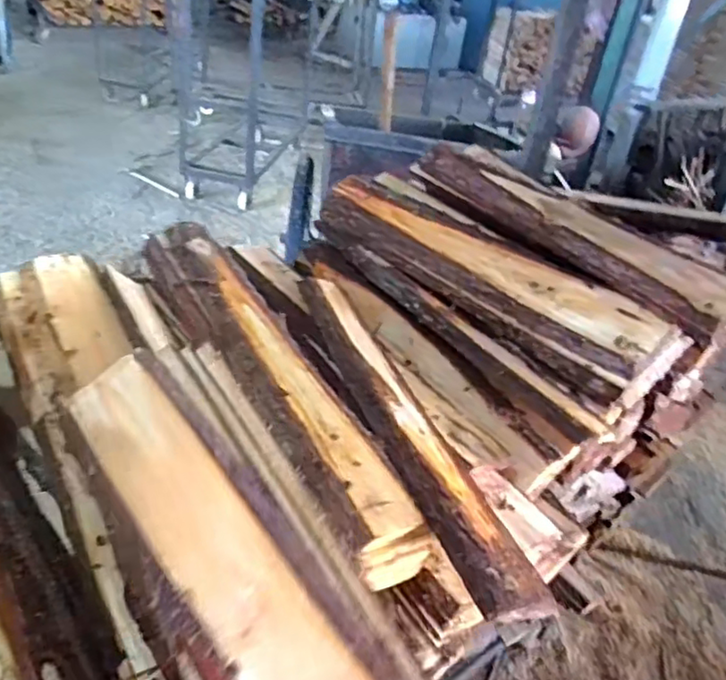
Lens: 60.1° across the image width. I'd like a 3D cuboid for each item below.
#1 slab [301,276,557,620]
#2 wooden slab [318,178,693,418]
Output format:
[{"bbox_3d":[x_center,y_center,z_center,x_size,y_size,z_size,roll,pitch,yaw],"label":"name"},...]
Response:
[{"bbox_3d":[0.032,0.058,0.610,0.076,0.038,0.487,-7,37,-20],"label":"slab"},{"bbox_3d":[0.139,-0.092,0.781,0.129,0.068,0.484,-22,45,-36],"label":"wooden slab"}]

